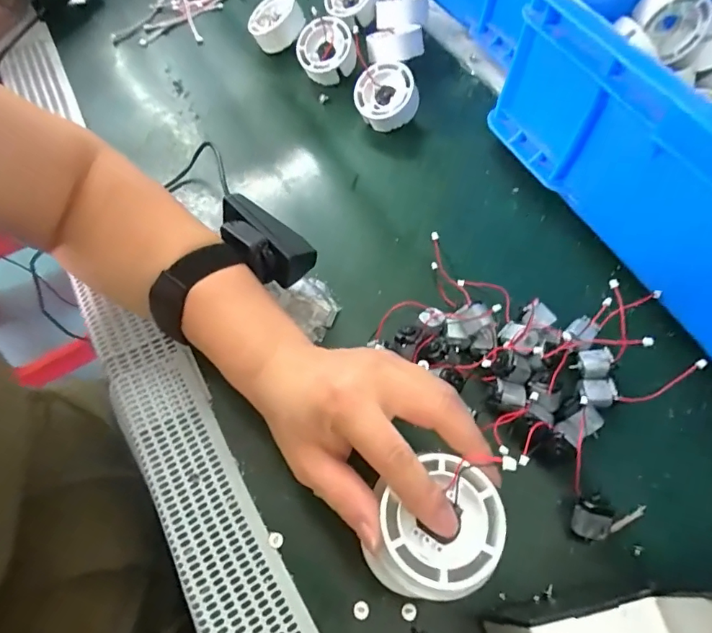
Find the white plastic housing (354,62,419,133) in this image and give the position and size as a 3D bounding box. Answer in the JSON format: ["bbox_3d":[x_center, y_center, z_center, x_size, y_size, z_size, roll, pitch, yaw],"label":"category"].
[{"bbox_3d":[0.028,-0.201,0.442,0.054,0.026,0.053,-43,77,13],"label":"white plastic housing"}]

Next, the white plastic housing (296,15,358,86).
[{"bbox_3d":[-0.029,-0.259,0.470,0.055,0.024,0.055,-1,98,4],"label":"white plastic housing"}]

